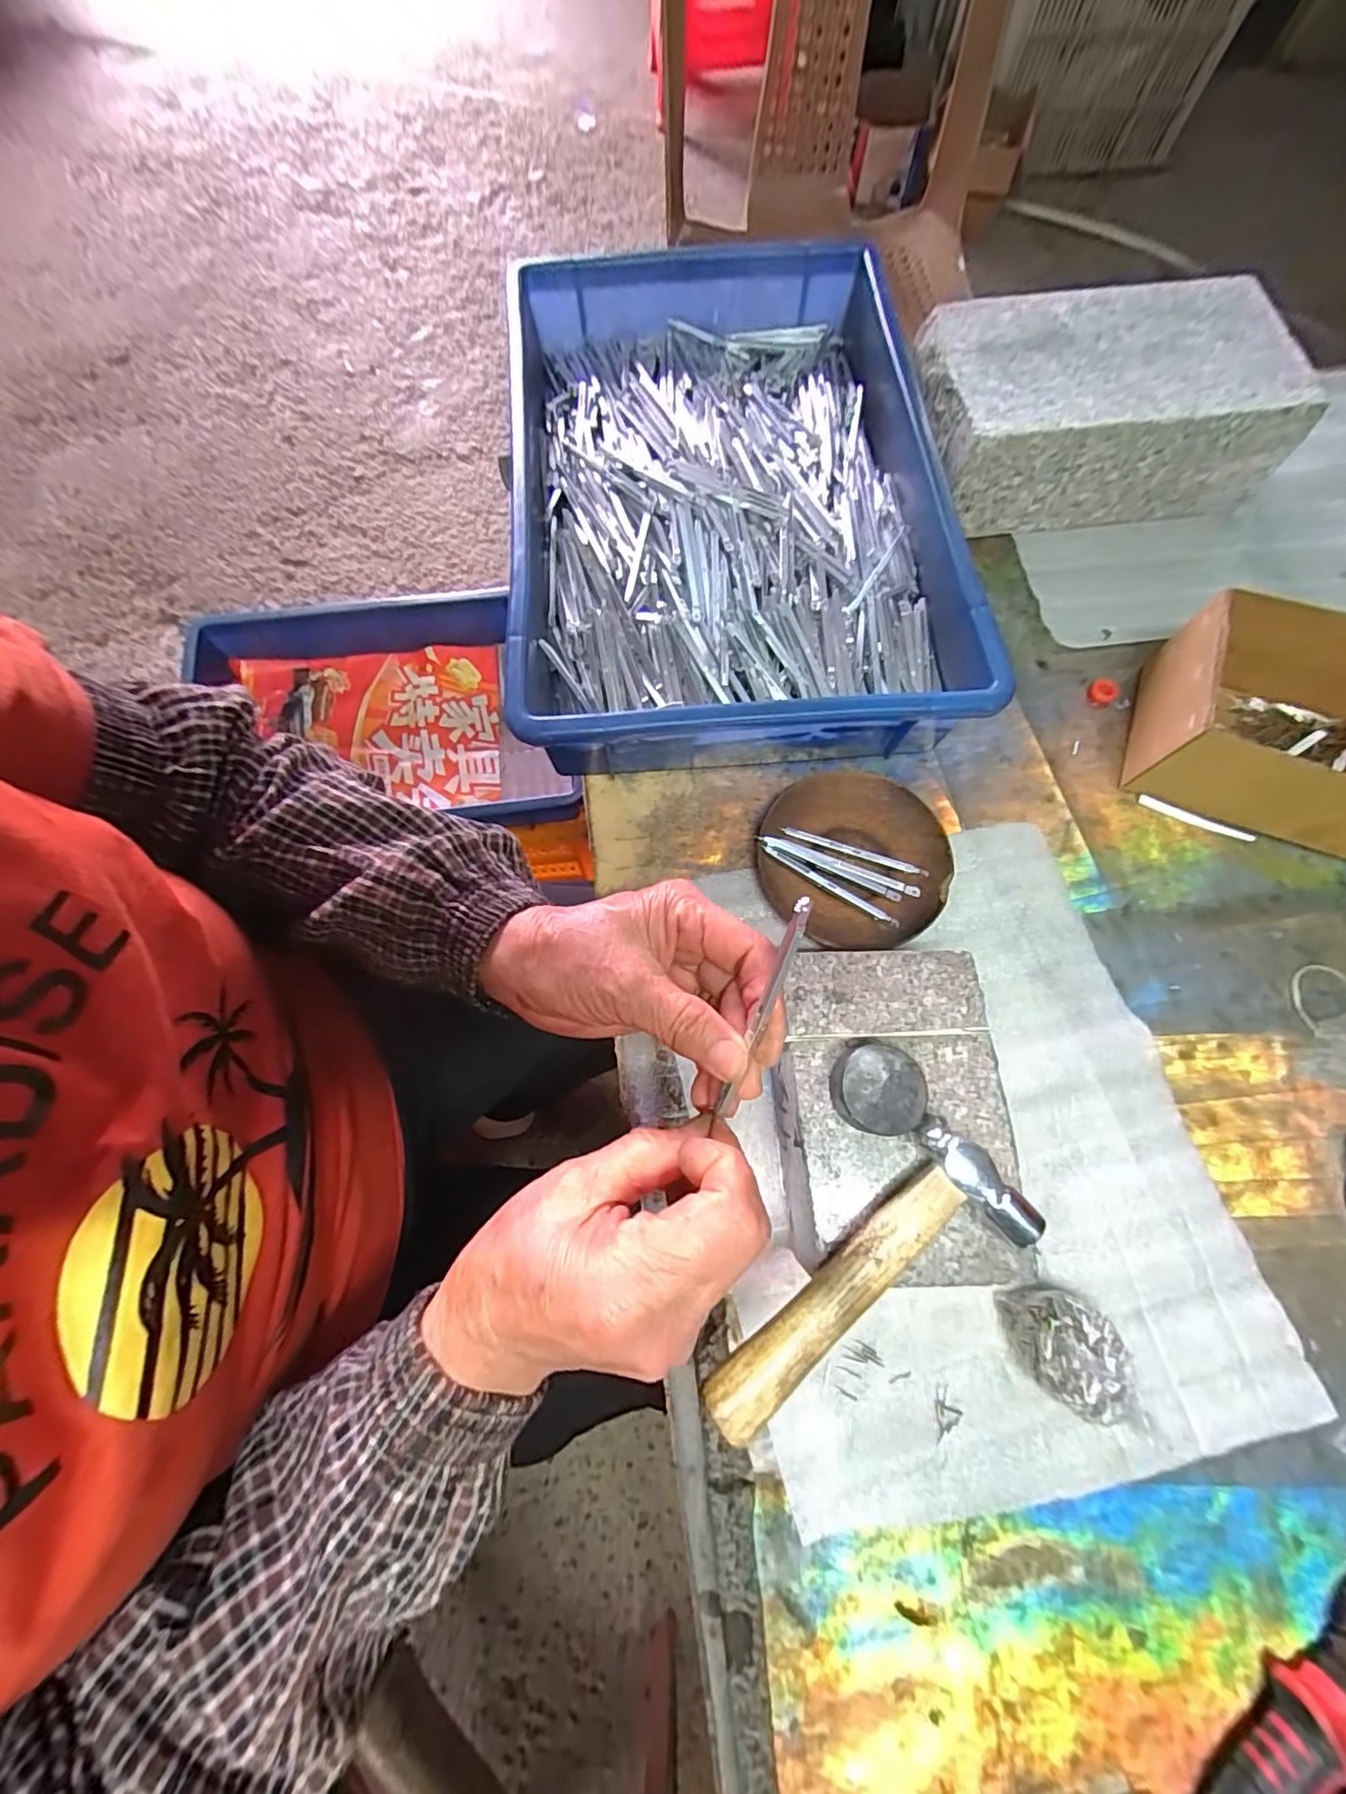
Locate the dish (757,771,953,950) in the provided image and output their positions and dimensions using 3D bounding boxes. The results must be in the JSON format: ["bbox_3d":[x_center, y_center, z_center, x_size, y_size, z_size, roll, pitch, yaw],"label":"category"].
[{"bbox_3d":[0.111,-0.024,0.368,0.111,0.017,0.111,0,73,0],"label":"dish"}]

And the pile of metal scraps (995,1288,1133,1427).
[{"bbox_3d":[0.193,0.219,0.286,0.044,0.025,0.051,-19,74,-6],"label":"pile of metal scraps"}]

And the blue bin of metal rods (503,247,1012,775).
[{"bbox_3d":[0.036,-0.281,0.414,0.275,0.076,0.405,-3,73,-1],"label":"blue bin of metal rods"}]

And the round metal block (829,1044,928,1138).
[{"bbox_3d":[0.092,0.087,0.267,0.038,0.022,0.037,0,73,0],"label":"round metal block"}]

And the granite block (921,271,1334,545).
[{"bbox_3d":[0.312,-0.366,0.444,0.250,0.081,0.137,-6,73,-2],"label":"granite block"}]

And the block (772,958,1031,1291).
[{"bbox_3d":[0.103,0.106,0.301,0.105,0.061,0.147,-2,73,-1],"label":"block"}]

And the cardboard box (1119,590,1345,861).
[{"bbox_3d":[0.389,-0.104,0.366,0.167,0.066,0.117,18,74,5],"label":"cardboard box"}]

